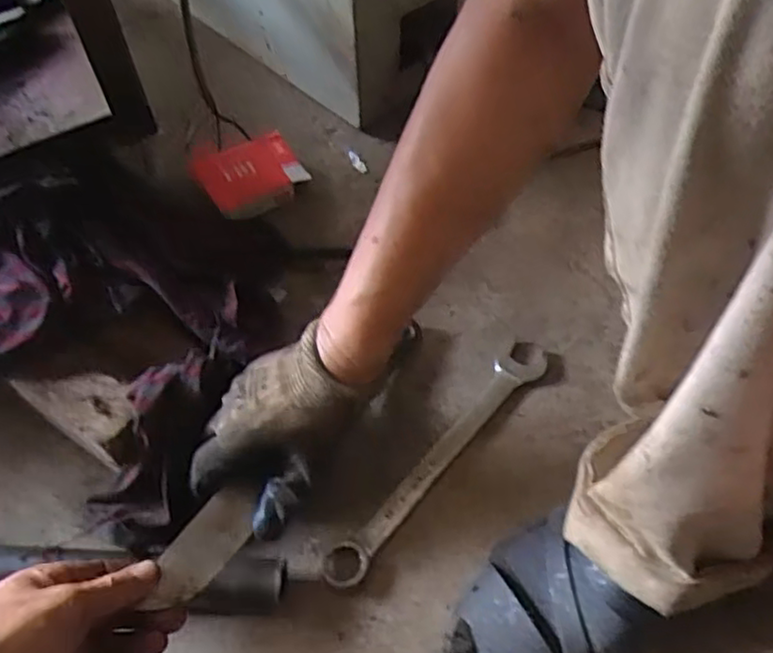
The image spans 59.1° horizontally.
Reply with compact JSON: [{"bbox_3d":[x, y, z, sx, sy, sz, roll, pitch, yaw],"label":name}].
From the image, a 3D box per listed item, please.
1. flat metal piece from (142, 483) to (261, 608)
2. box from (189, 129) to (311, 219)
[{"bbox_3d":[-0.117,0.142,0.439,0.034,0.009,0.087,41,54,3],"label":"flat metal piece"},{"bbox_3d":[-0.132,-0.151,0.671,0.097,0.019,0.076,-30,60,-19],"label":"box"}]

